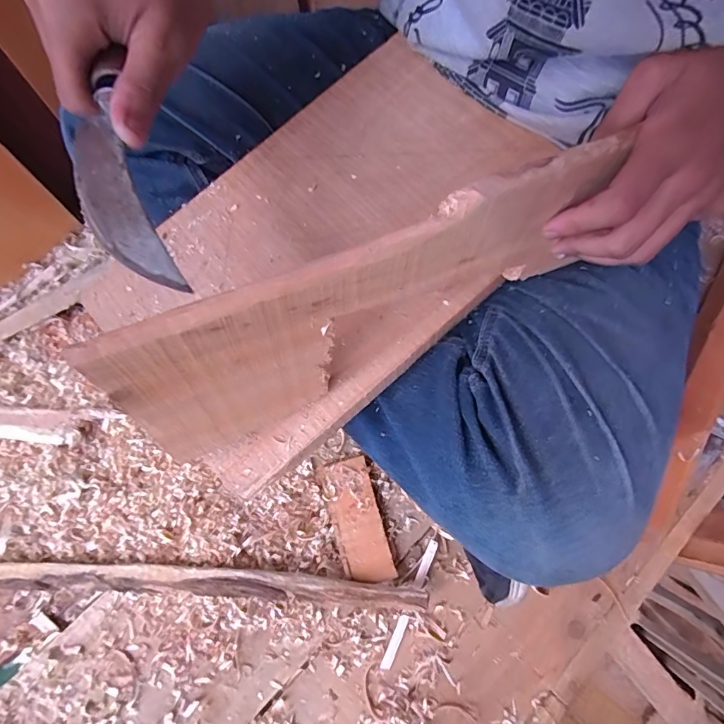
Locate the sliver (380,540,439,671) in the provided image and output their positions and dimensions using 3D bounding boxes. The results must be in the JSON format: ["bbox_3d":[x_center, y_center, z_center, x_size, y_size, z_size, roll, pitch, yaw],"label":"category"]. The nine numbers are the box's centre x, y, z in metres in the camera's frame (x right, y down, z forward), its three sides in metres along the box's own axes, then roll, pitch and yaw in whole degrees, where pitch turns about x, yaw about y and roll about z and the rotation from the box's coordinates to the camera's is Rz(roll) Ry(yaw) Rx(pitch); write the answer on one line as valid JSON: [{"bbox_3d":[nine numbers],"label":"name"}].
[{"bbox_3d":[0.046,0.228,0.428,0.010,0.004,0.120,24,76,6],"label":"sliver"}]

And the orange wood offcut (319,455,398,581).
[{"bbox_3d":[-0.004,0.155,0.447,0.046,0.011,0.115,-18,75,-5],"label":"orange wood offcut"}]

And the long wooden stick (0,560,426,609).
[{"bbox_3d":[-0.158,0.204,0.421,0.430,0.024,0.026,3,74,1],"label":"long wooden stick"}]

